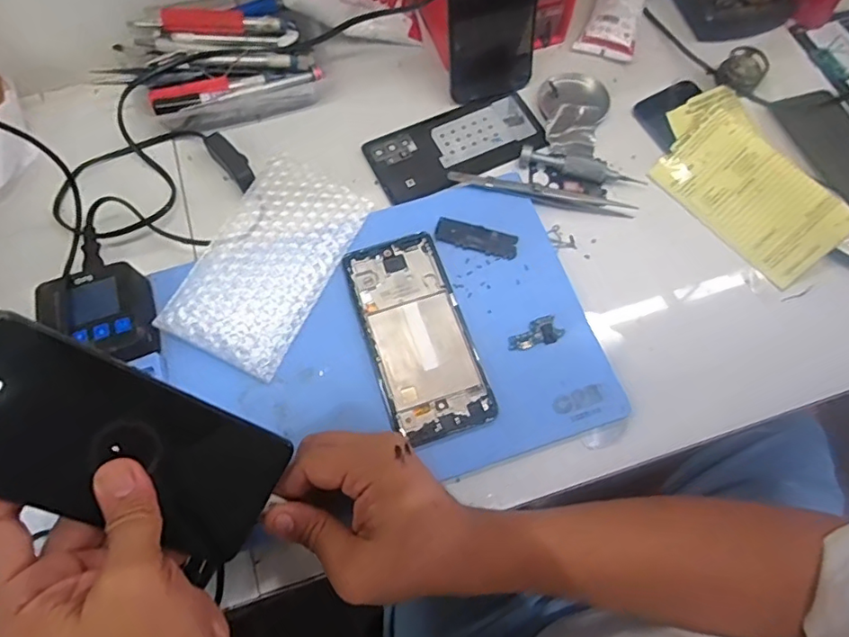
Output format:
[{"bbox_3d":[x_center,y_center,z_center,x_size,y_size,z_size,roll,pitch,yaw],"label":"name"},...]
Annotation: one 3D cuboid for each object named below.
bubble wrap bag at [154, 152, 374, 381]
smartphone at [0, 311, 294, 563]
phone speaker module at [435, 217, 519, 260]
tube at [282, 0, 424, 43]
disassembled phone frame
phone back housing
[{"bbox_3d":[-0.117,-0.047,0.425,0.090,0.024,0.170,23,71,8],"label":"bubble wrap bag"},{"bbox_3d":[-0.146,0.064,0.268,0.157,0.006,0.072,34,79,-31],"label":"smartphone"},{"bbox_3d":[0.042,-0.065,0.441,0.065,0.004,0.023,16,70,6],"label":"phone speaker module"},{"bbox_3d":[-0.064,-0.284,0.497,0.140,0.042,0.025,-3,60,-37],"label":"tube"},{"bbox_3d":[-0.006,0.011,0.410,0.074,0.007,0.156,-18,70,-7],"label":"disassembled phone frame"},{"bbox_3d":[0.029,-0.158,0.491,0.156,0.010,0.077,-25,71,-10],"label":"phone back housing"}]

